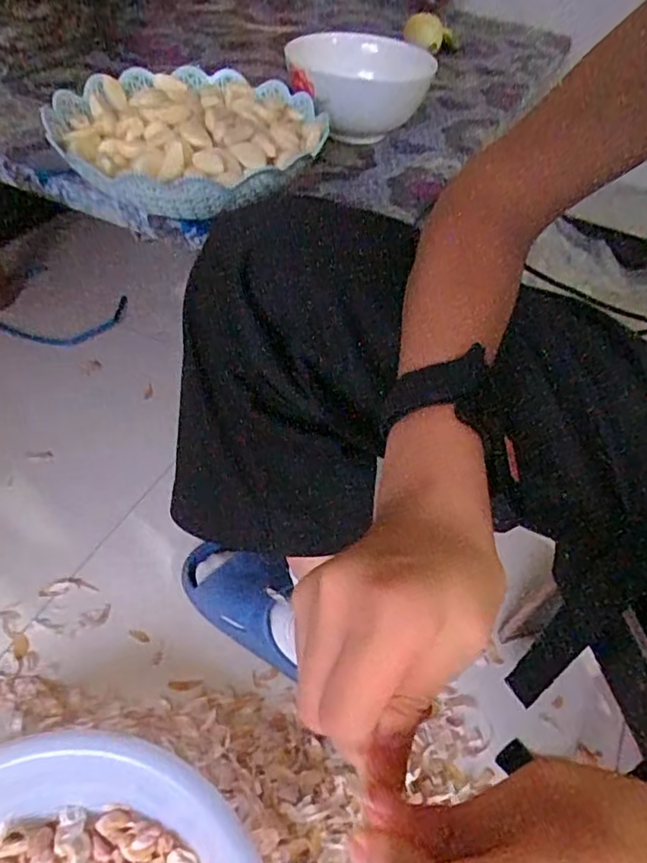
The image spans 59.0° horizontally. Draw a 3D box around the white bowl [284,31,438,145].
[{"bbox_3d":[0.033,-0.328,0.543,0.131,0.061,0.132,3,49,-4],"label":"white bowl"}]

